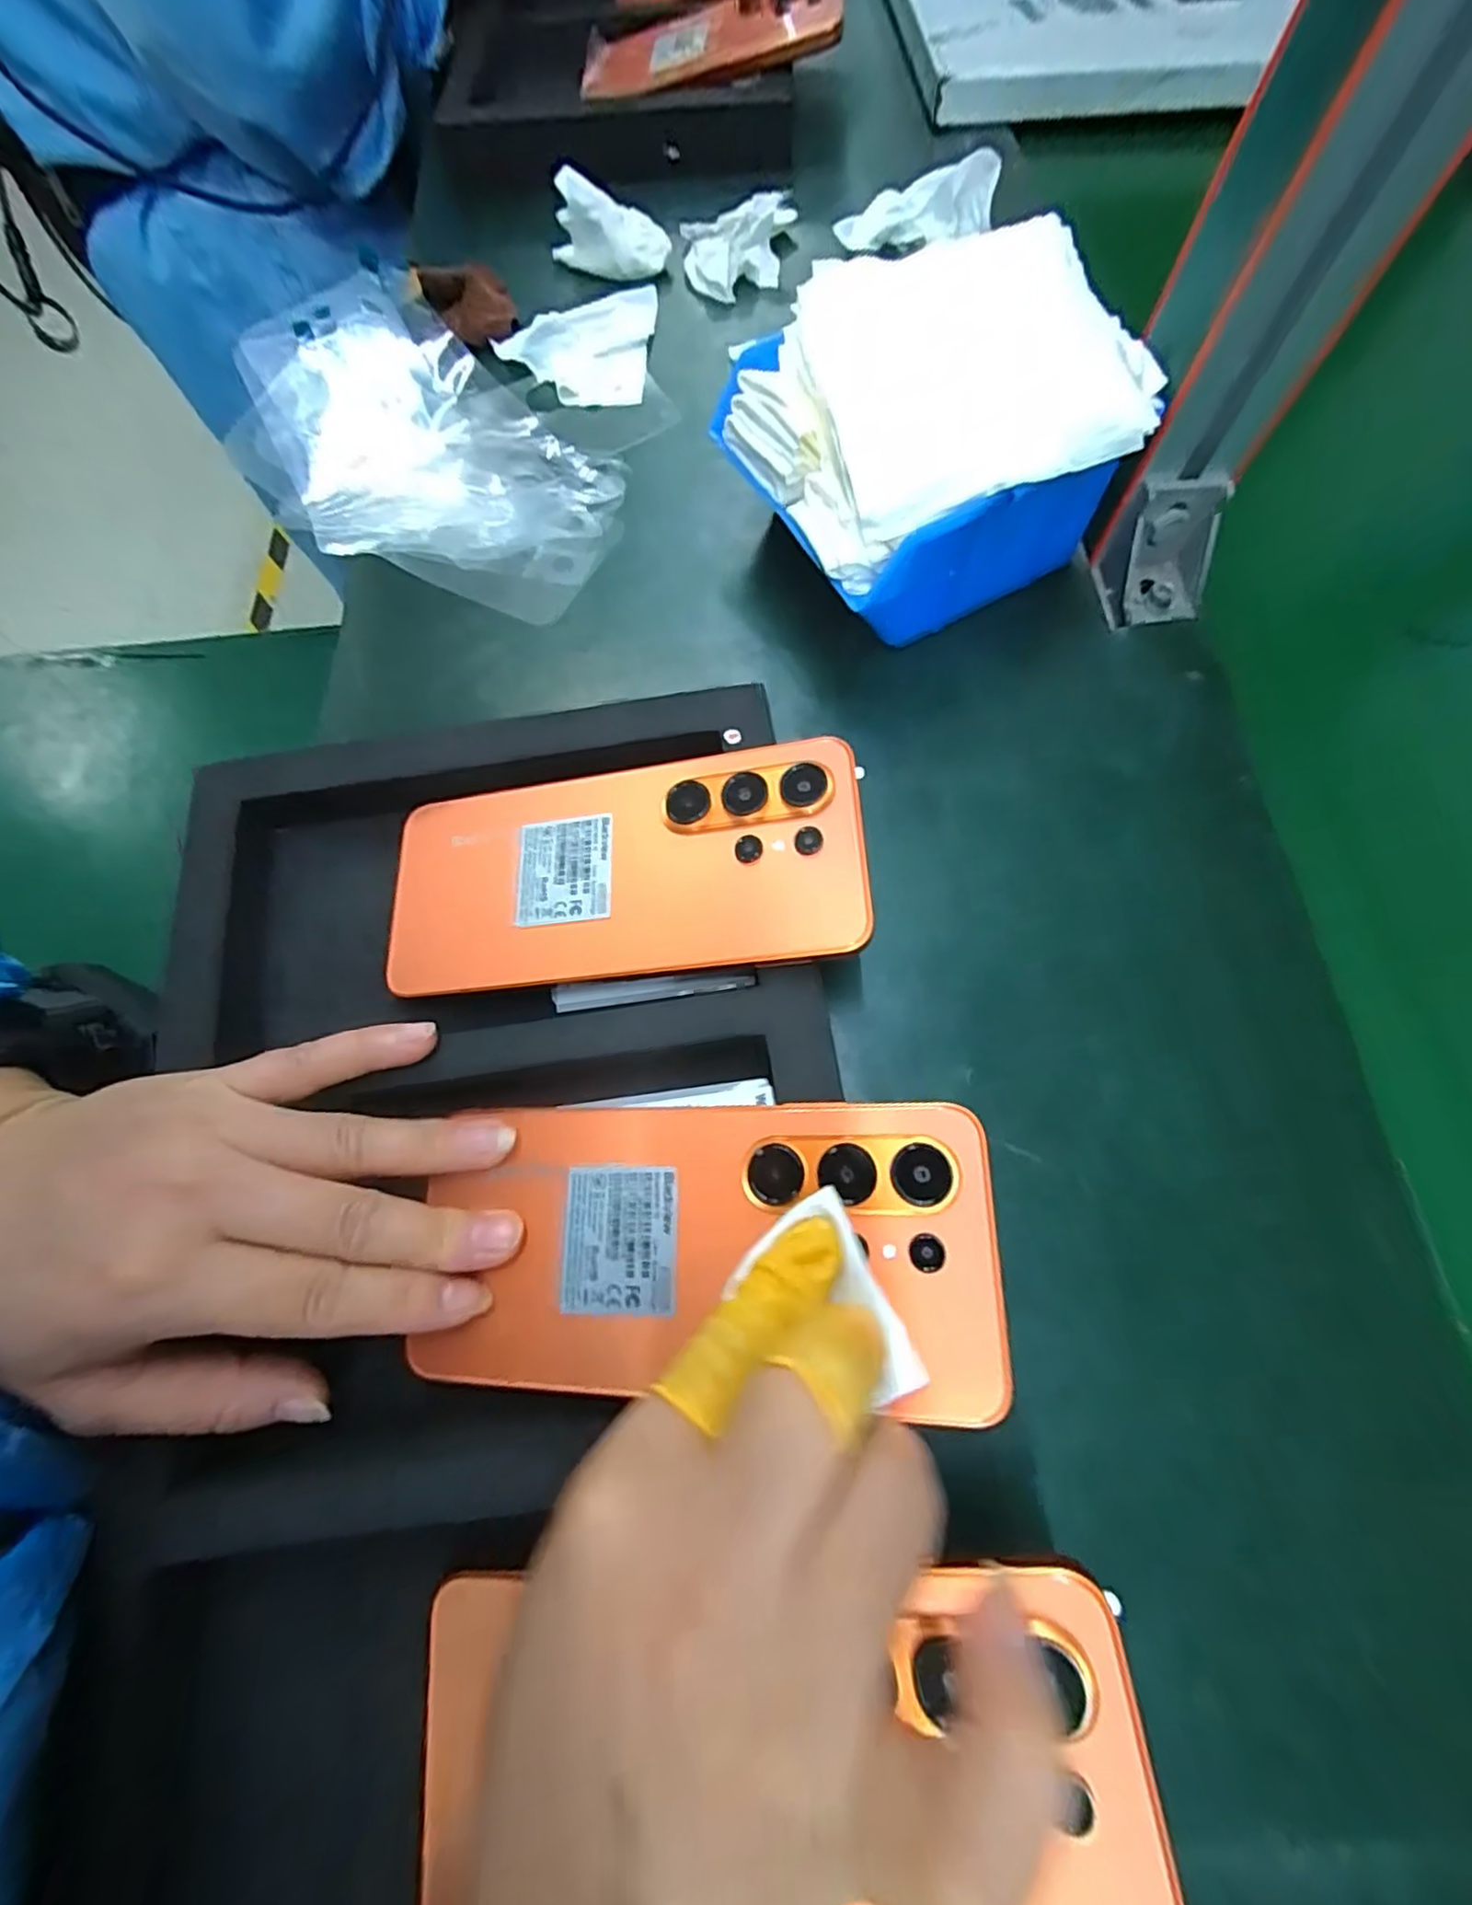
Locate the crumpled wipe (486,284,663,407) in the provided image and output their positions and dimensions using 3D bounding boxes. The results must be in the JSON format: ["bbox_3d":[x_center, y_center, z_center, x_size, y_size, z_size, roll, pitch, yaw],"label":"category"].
[{"bbox_3d":[-0.091,-0.340,0.366,0.084,0.011,0.087,3,71,4],"label":"crumpled wipe"}]

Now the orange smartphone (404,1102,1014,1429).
[{"bbox_3d":[-0.012,0.084,0.189,0.161,0.006,0.078,-8,70,12],"label":"orange smartphone"}]

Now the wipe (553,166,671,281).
[{"bbox_3d":[-0.075,-0.413,0.376,0.067,0.037,0.023,3,71,3],"label":"wipe"}]

